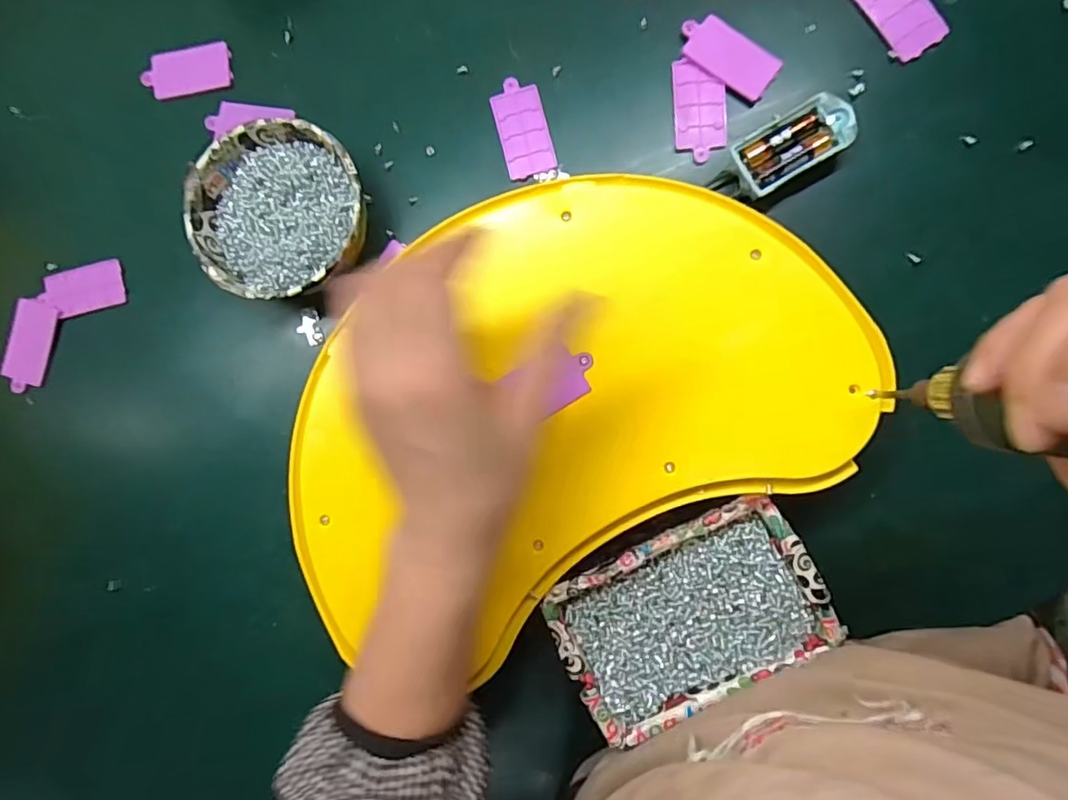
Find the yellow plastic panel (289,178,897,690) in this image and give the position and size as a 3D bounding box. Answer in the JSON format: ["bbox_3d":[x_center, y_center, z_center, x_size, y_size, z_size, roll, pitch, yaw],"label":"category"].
[{"bbox_3d":[0.006,0.004,0.324,0.341,0.012,0.215,-31,87,5],"label":"yellow plastic panel"}]

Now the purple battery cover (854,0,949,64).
[{"bbox_3d":[0.233,-0.253,0.357,0.036,0.005,0.068,-29,87,5],"label":"purple battery cover"}]

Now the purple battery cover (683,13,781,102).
[{"bbox_3d":[0.128,-0.227,0.365,0.067,0.005,0.034,37,93,5],"label":"purple battery cover"}]

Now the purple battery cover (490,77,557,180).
[{"bbox_3d":[-0.008,-0.186,0.379,0.033,0.004,0.067,-14,88,5],"label":"purple battery cover"}]

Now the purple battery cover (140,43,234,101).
[{"bbox_3d":[-0.251,-0.236,0.401,0.063,0.007,0.032,-12,88,5],"label":"purple battery cover"}]

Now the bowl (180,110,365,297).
[{"bbox_3d":[-0.164,-0.122,0.373,0.112,0.044,0.111,0,89,6],"label":"bowl"}]

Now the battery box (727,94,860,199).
[{"bbox_3d":[0.162,-0.161,0.355,0.075,0.019,0.038,-29,87,5],"label":"battery box"}]

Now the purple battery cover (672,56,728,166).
[{"bbox_3d":[0.110,-0.192,0.369,0.034,0.004,0.066,-1,89,6],"label":"purple battery cover"}]

